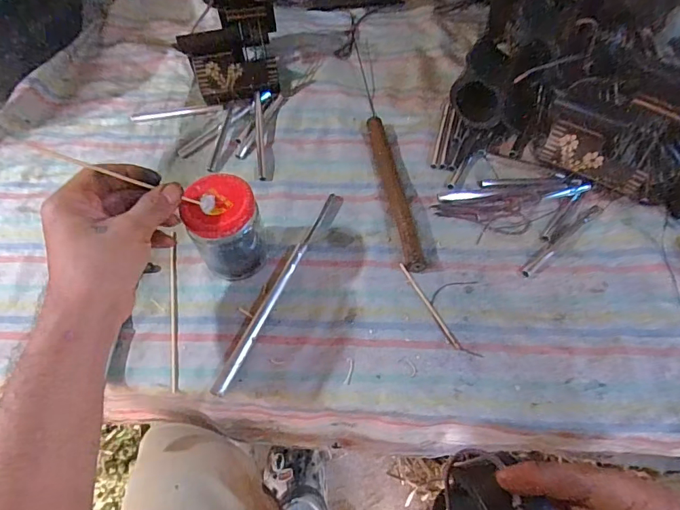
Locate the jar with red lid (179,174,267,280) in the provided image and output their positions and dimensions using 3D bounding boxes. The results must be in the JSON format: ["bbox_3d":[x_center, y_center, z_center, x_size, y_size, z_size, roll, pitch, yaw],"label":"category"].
[{"bbox_3d":[-0.107,-0.024,0.422,0.062,0.092,0.065,0,59,1],"label":"jar with red lid"}]

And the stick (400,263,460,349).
[{"bbox_3d":[0.085,0.047,0.423,0.006,0.004,0.098,-24,61,-13],"label":"stick"}]

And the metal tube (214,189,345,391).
[{"bbox_3d":[-0.057,0.026,0.435,0.018,0.010,0.235,22,62,14],"label":"metal tube"}]

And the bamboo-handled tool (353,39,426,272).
[{"bbox_3d":[0.048,-0.140,0.529,0.022,0.016,0.365,-9,59,-4],"label":"bamboo-handled tool"}]

